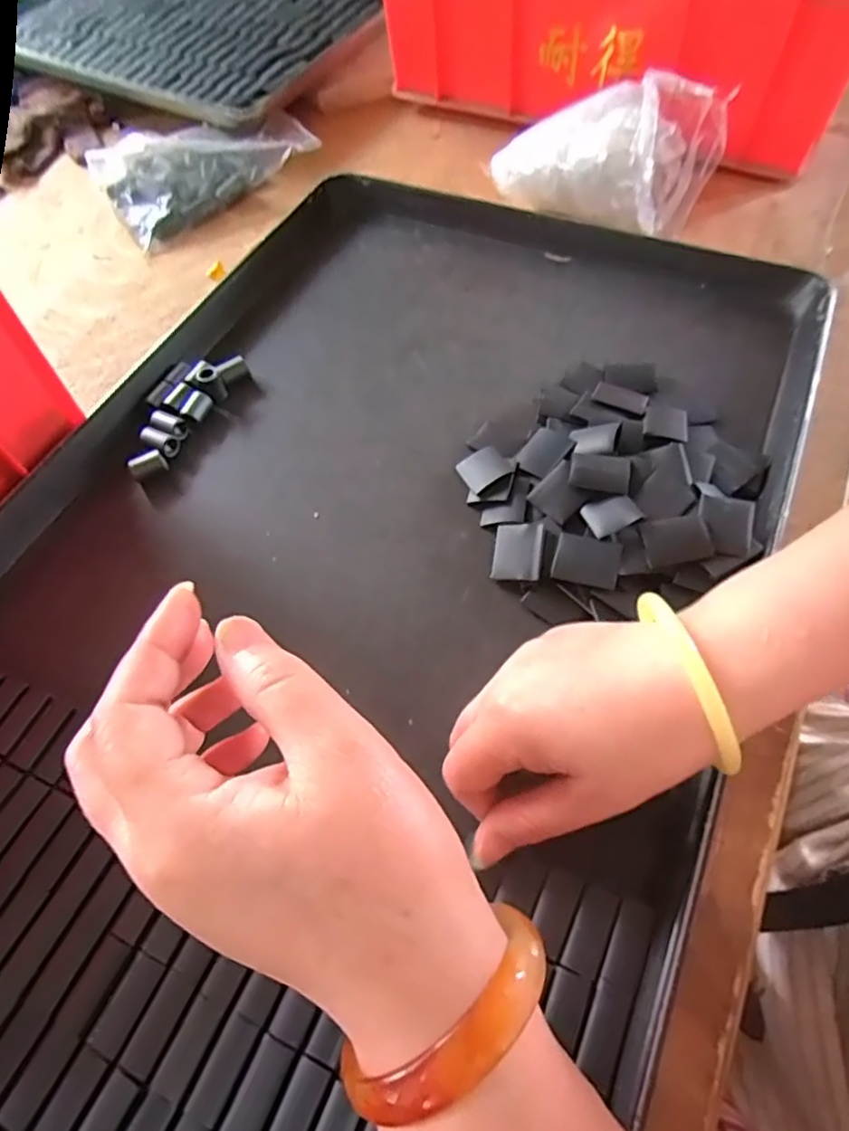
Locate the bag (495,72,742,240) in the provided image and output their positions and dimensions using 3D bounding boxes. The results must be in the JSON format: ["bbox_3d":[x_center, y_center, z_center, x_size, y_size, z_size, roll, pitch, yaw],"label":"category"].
[{"bbox_3d":[0.127,-0.299,0.462,0.151,0.100,0.063,39,68,24],"label":"bag"}]

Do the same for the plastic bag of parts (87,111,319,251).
[{"bbox_3d":[-0.194,-0.348,0.552,0.180,0.033,0.115,-37,63,-17],"label":"plastic bag of parts"}]

